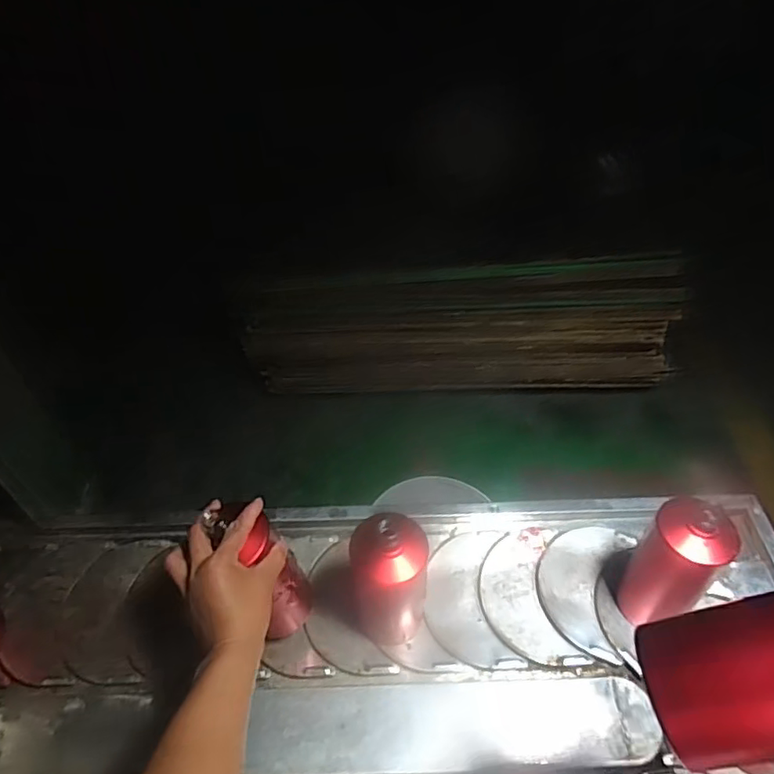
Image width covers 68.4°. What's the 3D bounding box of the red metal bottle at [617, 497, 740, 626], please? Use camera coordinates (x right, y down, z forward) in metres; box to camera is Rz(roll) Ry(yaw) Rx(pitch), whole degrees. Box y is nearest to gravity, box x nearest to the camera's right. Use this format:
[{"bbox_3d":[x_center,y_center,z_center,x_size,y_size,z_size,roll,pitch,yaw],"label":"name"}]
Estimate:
[{"bbox_3d":[0.339,0.211,0.677,0.078,0.198,0.081,-32,56,-29],"label":"red metal bottle"}]

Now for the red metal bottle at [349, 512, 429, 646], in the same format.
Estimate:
[{"bbox_3d":[0.006,0.221,0.657,0.082,0.222,0.086,2,47,-2],"label":"red metal bottle"}]

